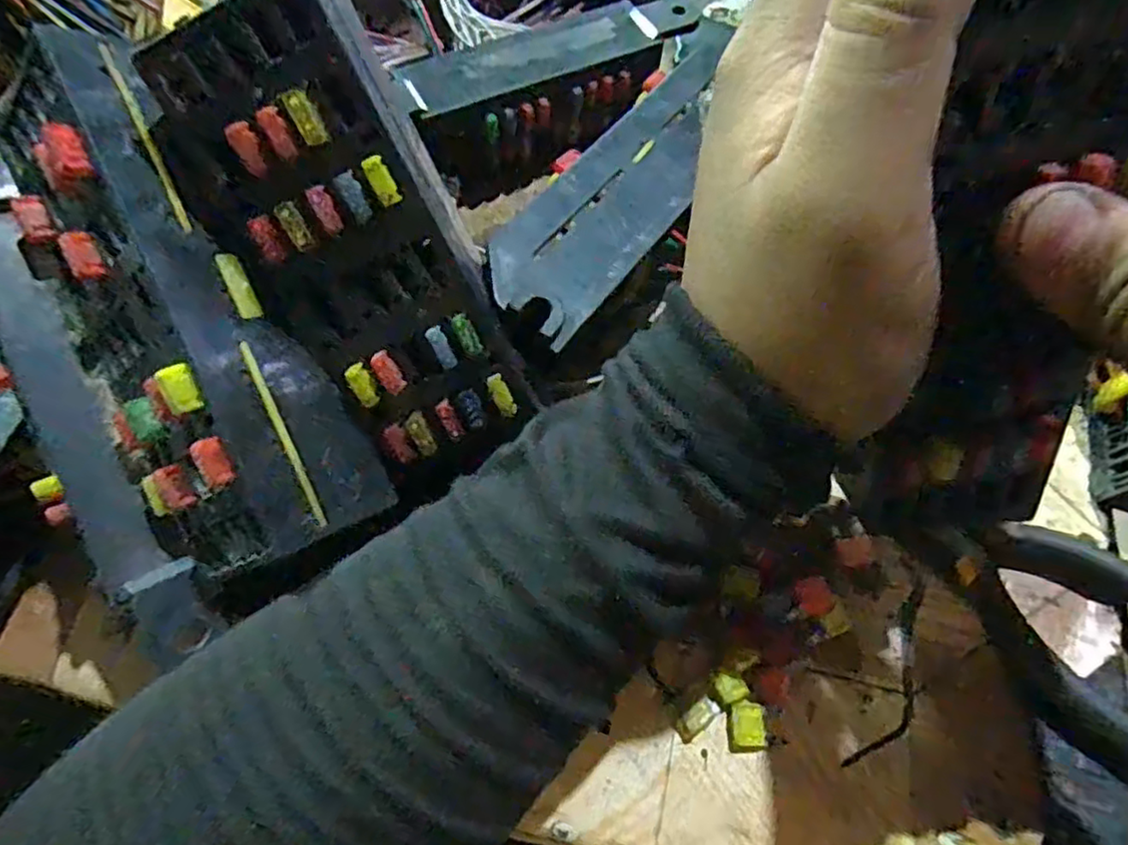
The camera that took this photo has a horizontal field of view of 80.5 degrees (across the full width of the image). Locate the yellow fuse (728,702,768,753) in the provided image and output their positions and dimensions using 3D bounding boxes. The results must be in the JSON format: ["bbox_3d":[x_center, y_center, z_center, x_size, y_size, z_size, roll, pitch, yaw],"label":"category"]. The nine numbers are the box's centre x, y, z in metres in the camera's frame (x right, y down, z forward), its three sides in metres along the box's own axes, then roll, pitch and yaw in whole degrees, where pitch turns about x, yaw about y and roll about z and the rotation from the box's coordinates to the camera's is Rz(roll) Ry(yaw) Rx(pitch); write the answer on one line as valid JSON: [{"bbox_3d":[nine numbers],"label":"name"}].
[{"bbox_3d":[0.053,0.086,0.190,0.010,0.004,0.013,1,61,5],"label":"yellow fuse"}]

